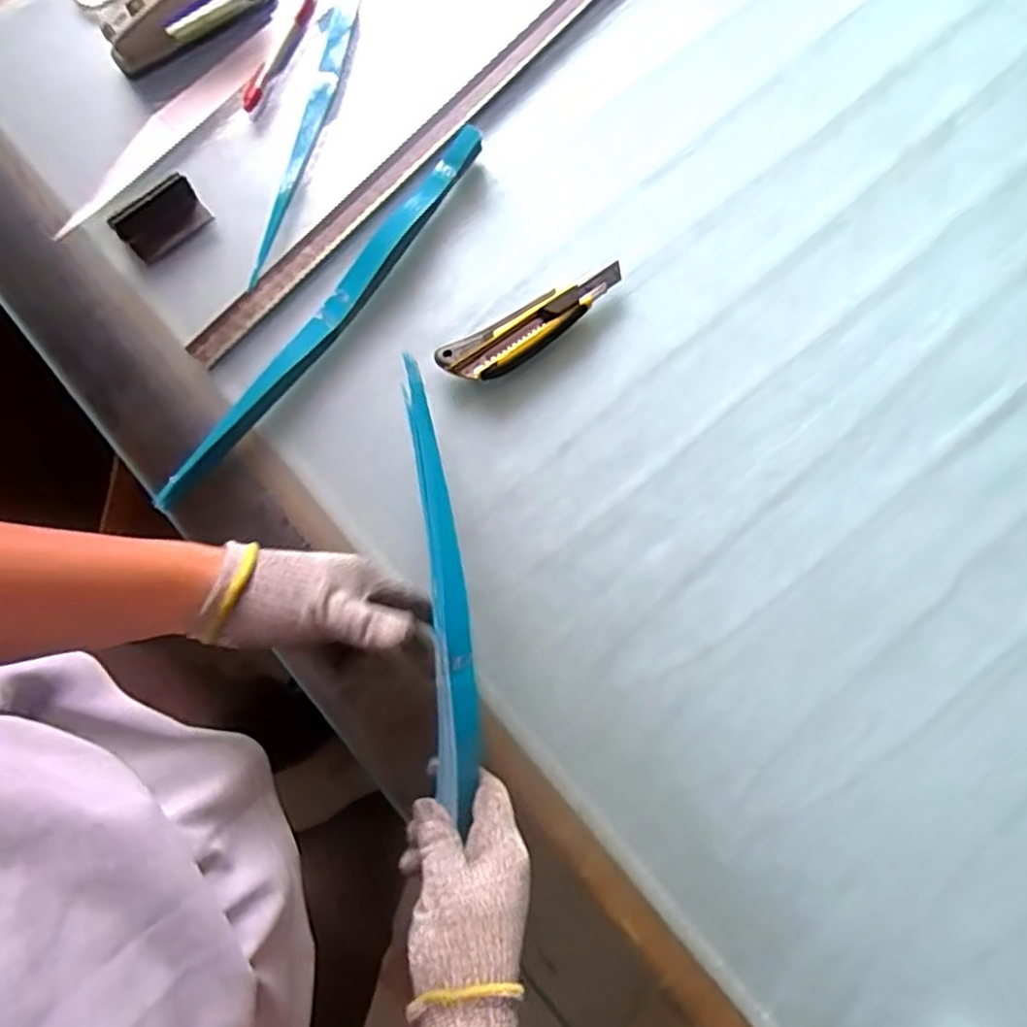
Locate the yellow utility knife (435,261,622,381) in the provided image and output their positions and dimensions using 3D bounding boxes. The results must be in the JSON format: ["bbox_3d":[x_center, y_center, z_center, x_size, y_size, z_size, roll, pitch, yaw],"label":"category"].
[{"bbox_3d":[0.019,-0.146,0.545,0.160,0.028,0.036,-30,81,-6],"label":"yellow utility knife"}]

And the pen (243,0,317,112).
[{"bbox_3d":[-0.196,-0.390,0.584,0.018,0.010,0.117,26,80,4],"label":"pen"}]

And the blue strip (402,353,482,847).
[{"bbox_3d":[-0.047,0.041,0.437,0.030,0.022,0.284,-7,79,-2],"label":"blue strip"}]

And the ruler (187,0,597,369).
[{"bbox_3d":[-0.058,-0.324,0.580,0.024,0.010,0.559,41,81,6],"label":"ruler"}]

